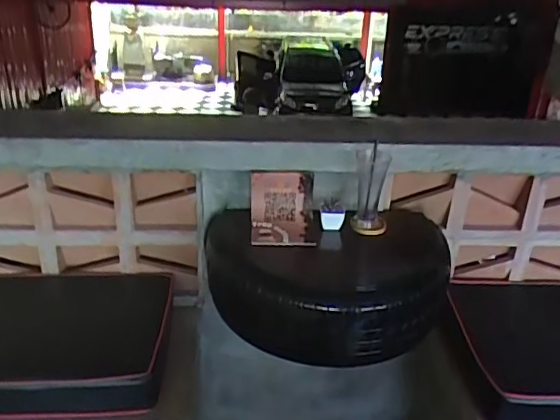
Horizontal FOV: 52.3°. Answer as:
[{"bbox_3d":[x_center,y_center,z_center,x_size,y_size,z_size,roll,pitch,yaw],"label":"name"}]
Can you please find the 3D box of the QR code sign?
[{"bbox_3d":[0.009,-0.004,1.257,0.143,0.147,0.069,-1,27,-7],"label":"QR code sign"}]

